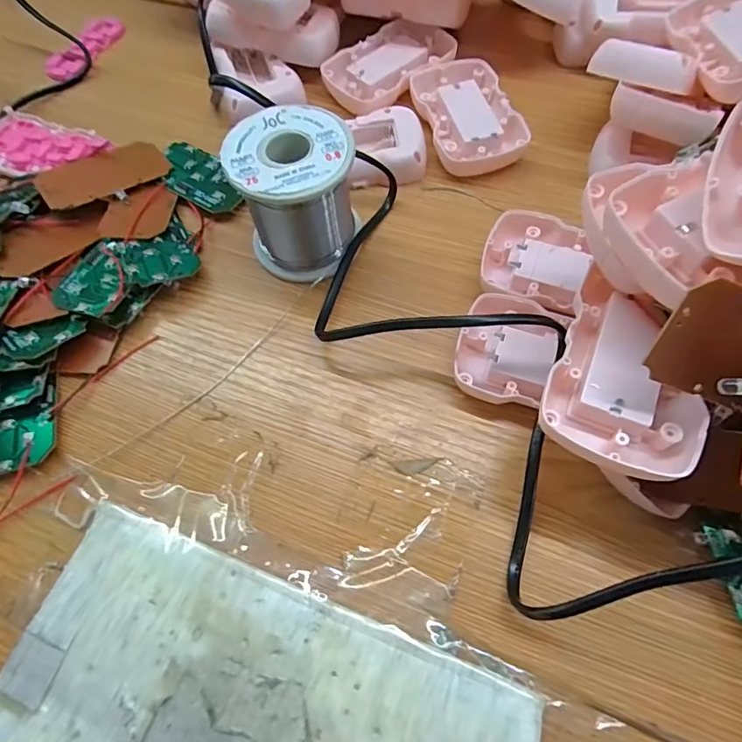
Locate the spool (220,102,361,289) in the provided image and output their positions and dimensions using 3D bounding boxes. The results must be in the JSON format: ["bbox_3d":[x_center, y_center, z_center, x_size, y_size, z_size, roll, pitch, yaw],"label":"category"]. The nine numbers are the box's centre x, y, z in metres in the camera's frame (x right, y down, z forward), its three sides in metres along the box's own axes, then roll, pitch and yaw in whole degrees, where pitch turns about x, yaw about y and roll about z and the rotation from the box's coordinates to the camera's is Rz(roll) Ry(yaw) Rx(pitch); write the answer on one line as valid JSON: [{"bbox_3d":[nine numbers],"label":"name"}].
[{"bbox_3d":[-0.038,-0.092,0.266,0.059,0.063,0.059,-15,65,-3],"label":"spool"}]

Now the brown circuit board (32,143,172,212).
[{"bbox_3d":[-0.164,-0.121,0.310,0.074,0.004,0.042,-31,66,-21],"label":"brown circuit board"}]

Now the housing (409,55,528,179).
[{"bbox_3d":[0.060,-0.163,0.322,0.056,0.017,0.088,-14,65,-3],"label":"housing"}]

